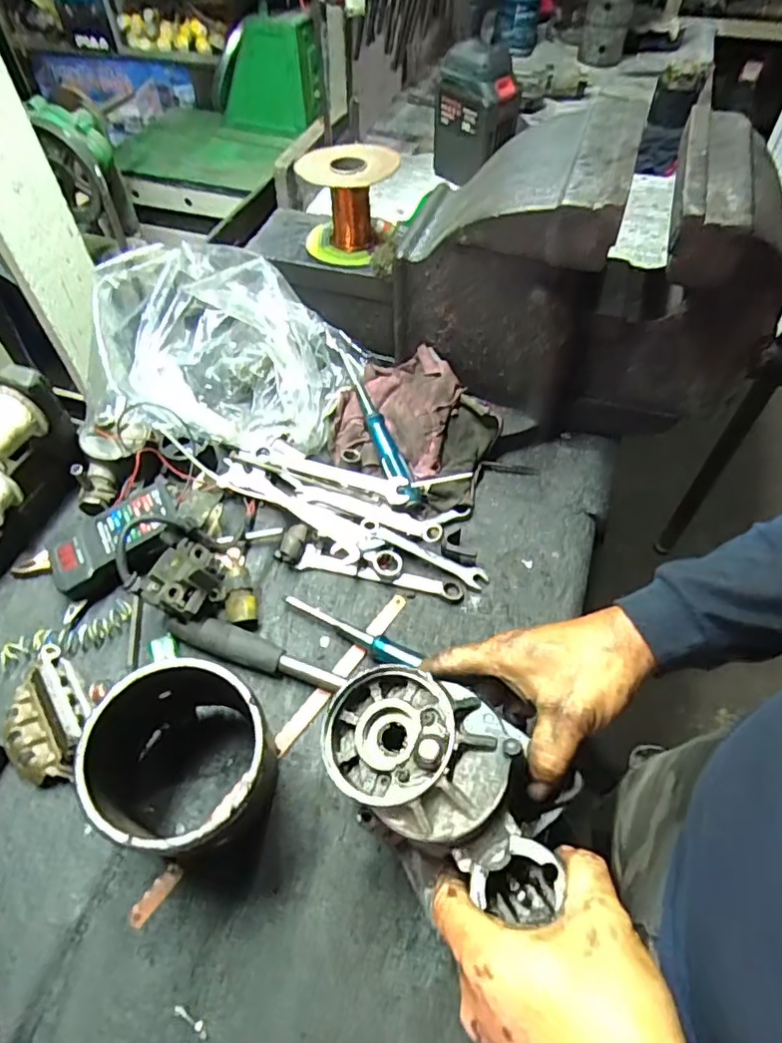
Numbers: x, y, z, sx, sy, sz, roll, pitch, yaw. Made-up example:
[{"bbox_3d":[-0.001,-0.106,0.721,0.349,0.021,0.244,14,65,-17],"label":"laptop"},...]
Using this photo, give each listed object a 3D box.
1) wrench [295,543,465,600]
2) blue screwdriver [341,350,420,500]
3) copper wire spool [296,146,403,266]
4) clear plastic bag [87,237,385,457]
[{"bbox_3d":[-0.011,0.047,0.552,0.158,0.013,0.025,14,55,11],"label":"wrench"},{"bbox_3d":[-0.016,-0.100,0.598,0.022,0.017,0.186,-19,69,-13],"label":"blue screwdriver"},{"bbox_3d":[-0.042,-0.316,0.586,0.096,0.083,0.090,0,54,0],"label":"copper wire spool"},{"bbox_3d":[-0.182,-0.162,0.615,0.268,0.134,0.201,22,57,16],"label":"clear plastic bag"}]

